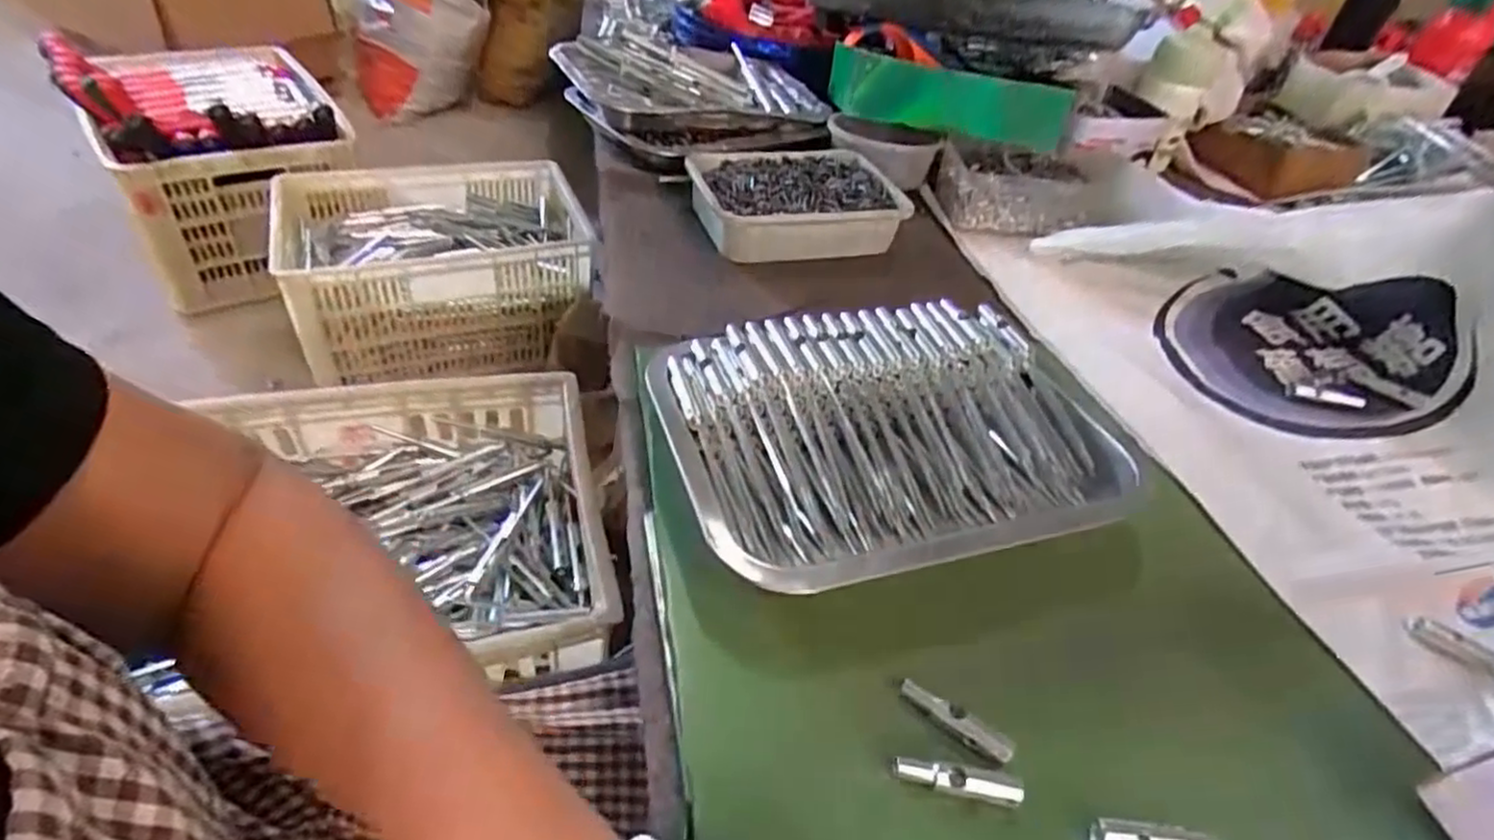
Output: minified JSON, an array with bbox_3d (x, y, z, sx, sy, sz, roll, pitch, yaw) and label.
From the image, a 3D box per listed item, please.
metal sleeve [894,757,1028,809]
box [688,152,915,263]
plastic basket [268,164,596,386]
[{"bbox_3d":[0.085,0.146,0.295,0.052,0.009,0.011,11,42,3],"label":"metal sleeve"},{"bbox_3d":[0.041,-0.192,0.643,0.181,0.049,0.129,-9,45,-17],"label":"box"},{"bbox_3d":[-0.523,-0.271,1.272,0.471,0.206,0.332,-13,47,-20],"label":"plastic basket"}]

